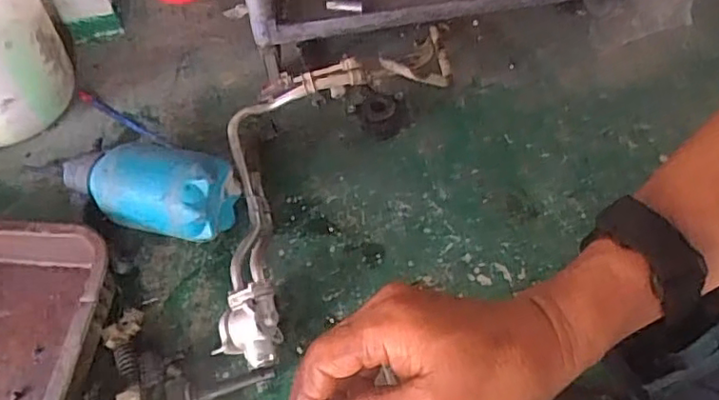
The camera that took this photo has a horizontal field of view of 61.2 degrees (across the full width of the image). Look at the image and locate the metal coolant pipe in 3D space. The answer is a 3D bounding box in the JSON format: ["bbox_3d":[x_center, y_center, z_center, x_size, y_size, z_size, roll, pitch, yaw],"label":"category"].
[{"bbox_3d":[-0.089,-0.074,1.007,0.257,0.104,0.640,24,62,17],"label":"metal coolant pipe"}]

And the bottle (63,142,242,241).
[{"bbox_3d":[-0.340,-0.021,0.951,0.284,0.115,0.113,13,59,11],"label":"bottle"}]

